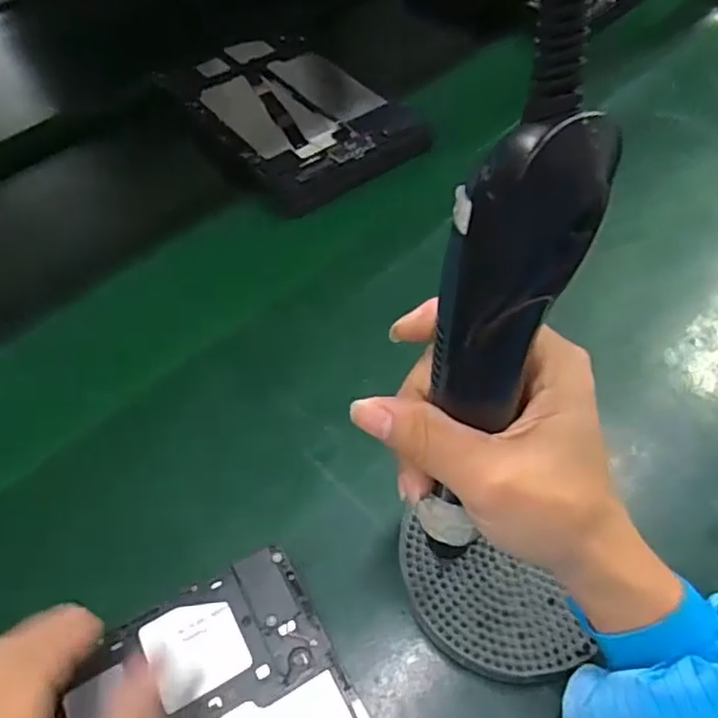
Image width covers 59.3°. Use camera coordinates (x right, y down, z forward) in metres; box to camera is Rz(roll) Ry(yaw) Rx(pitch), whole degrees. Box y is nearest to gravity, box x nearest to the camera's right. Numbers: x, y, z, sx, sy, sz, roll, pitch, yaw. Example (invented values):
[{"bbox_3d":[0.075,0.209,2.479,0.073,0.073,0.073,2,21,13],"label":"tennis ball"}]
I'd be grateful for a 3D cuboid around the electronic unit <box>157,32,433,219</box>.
[{"bbox_3d":[-0.066,-0.222,0.570,0.156,0.035,0.261,-30,56,-18],"label":"electronic unit"}]

